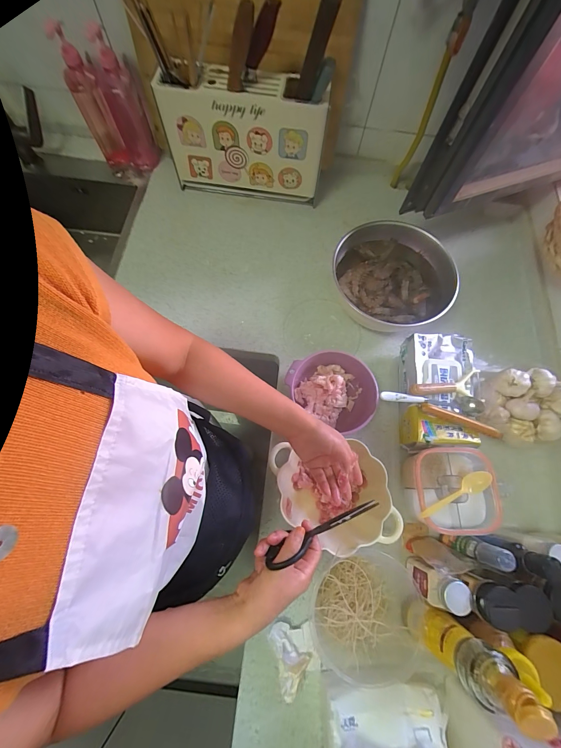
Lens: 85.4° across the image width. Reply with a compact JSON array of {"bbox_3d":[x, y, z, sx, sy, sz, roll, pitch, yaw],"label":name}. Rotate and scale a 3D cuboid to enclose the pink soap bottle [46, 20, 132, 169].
[{"bbox_3d":[-0.436,-0.623,0.705,0.061,0.247,0.058,-25,74,-9],"label":"pink soap bottle"}]

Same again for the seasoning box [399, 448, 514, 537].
[{"bbox_3d":[0.304,0.203,0.536,0.145,0.088,0.131,2,72,-1],"label":"seasoning box"}]

